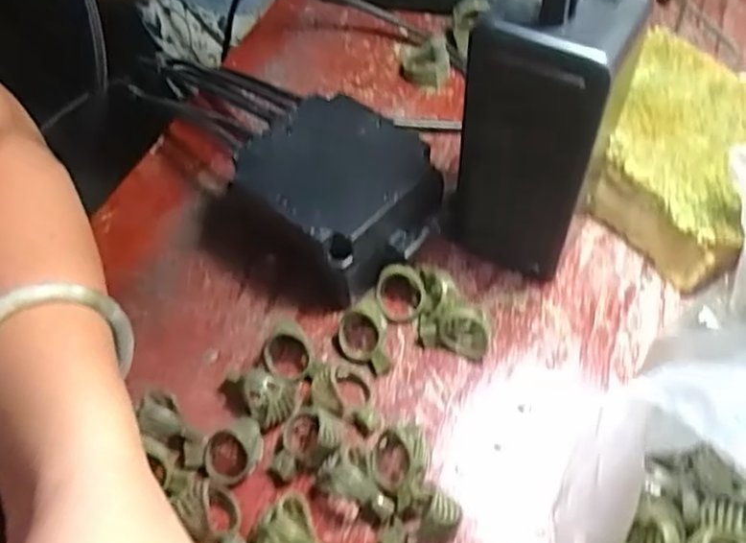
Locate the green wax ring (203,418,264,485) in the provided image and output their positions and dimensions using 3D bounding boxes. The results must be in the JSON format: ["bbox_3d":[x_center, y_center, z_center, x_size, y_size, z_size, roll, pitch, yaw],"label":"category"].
[{"bbox_3d":[-0.057,0.075,0.289,0.026,0.017,0.019,-20,56,-9],"label":"green wax ring"}]

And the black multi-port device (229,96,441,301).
[{"bbox_3d":[-0.015,-0.035,0.340,0.087,0.051,0.069,34,64,25],"label":"black multi-port device"}]

